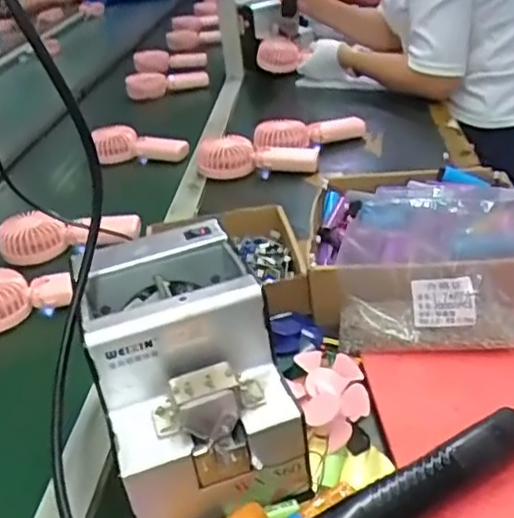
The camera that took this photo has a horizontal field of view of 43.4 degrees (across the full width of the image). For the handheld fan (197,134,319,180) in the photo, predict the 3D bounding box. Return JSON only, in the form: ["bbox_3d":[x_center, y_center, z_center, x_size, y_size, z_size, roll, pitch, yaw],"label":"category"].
[{"bbox_3d":[0.001,-0.156,0.975,0.171,0.052,0.077,3,32,20],"label":"handheld fan"}]

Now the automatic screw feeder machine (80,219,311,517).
[{"bbox_3d":[-0.054,0.084,0.494,0.126,0.150,0.177,-15,30,-12],"label":"automatic screw feeder machine"}]

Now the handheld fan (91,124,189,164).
[{"bbox_3d":[-0.208,-0.198,1.132,0.183,0.050,0.058,4,33,21],"label":"handheld fan"}]

